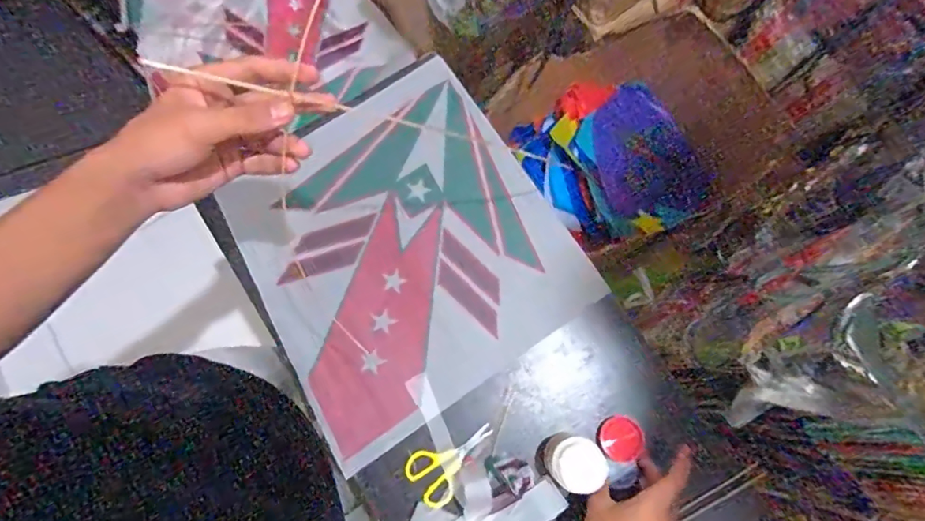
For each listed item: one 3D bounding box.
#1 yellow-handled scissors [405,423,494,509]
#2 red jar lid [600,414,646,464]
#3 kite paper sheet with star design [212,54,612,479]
[{"bbox_3d":[-0.009,0.245,0.613,0.112,0.004,0.064,-27,76,-9],"label":"yellow-handled scissors"},{"bbox_3d":[0.195,0.219,0.620,0.052,0.010,0.054,-33,82,8],"label":"red jar lid"},{"bbox_3d":[-0.085,-0.021,0.675,0.400,0.034,0.415,-33,77,-10],"label":"kite paper sheet with star design"}]

